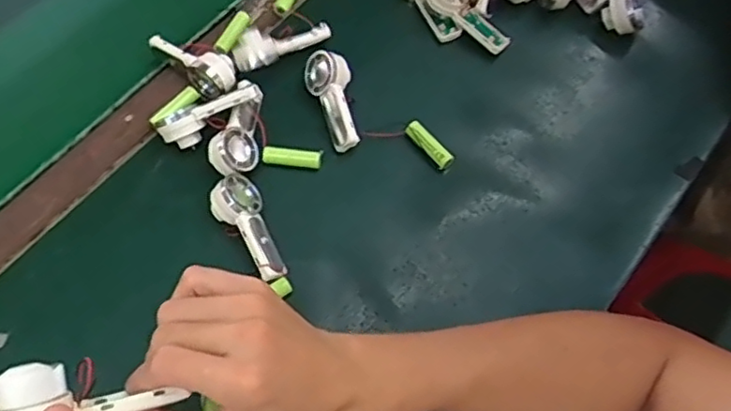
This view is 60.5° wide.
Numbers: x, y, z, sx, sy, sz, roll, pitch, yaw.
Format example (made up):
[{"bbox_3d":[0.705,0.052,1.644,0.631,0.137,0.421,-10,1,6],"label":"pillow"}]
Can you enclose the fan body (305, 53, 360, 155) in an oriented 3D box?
[{"bbox_3d":[-0.027,-0.094,0.559,0.037,0.023,0.092,-16,79,-8],"label":"fan body"}]

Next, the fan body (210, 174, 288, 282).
[{"bbox_3d":[-0.093,0.020,0.511,0.038,0.022,0.092,-16,72,-53],"label":"fan body"}]

